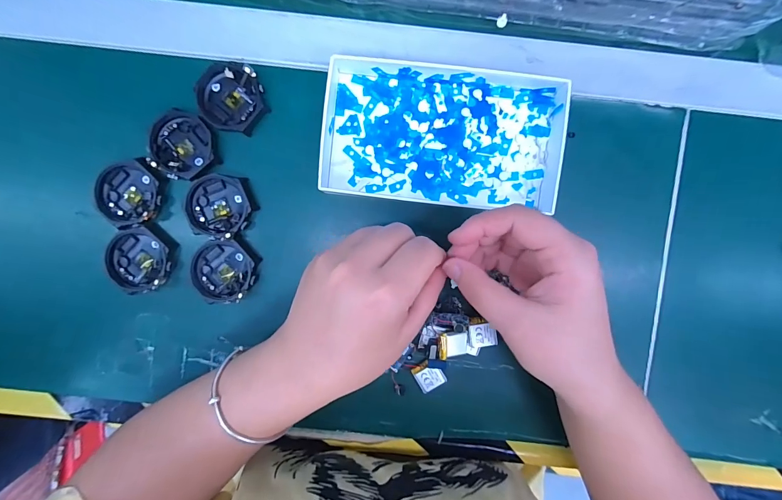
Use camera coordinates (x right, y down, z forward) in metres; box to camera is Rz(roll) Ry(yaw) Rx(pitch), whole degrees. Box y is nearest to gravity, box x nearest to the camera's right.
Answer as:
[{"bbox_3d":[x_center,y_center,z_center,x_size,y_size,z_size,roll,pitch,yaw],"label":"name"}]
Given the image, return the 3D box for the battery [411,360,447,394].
[{"bbox_3d":[0.031,0.103,0.294,0.022,0.004,0.023,-32,93,3],"label":"battery"}]

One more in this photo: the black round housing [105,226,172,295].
[{"bbox_3d":[-0.201,0.008,0.288,0.046,0.012,0.051,-14,94,2],"label":"black round housing"}]

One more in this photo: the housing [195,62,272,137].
[{"bbox_3d":[-0.123,-0.117,0.287,0.048,0.024,0.052,0,94,1],"label":"housing"}]

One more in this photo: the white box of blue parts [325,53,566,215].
[{"bbox_3d":[0.038,-0.087,0.278,0.178,0.034,0.100,6,94,0],"label":"white box of blue parts"}]

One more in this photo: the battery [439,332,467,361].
[{"bbox_3d":[0.049,0.074,0.284,0.023,0.006,0.021,-8,109,-16],"label":"battery"}]

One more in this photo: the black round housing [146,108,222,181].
[{"bbox_3d":[-0.161,-0.081,0.282,0.050,0.011,0.050,0,94,1],"label":"black round housing"}]

